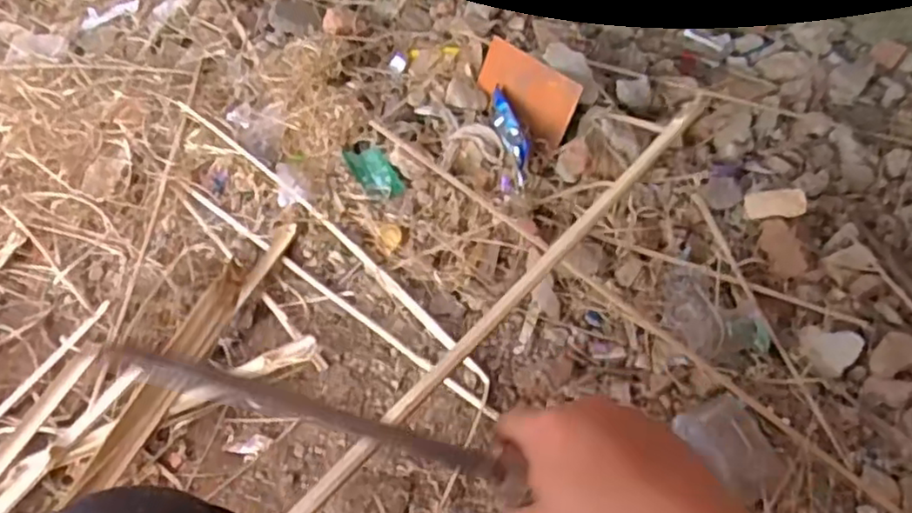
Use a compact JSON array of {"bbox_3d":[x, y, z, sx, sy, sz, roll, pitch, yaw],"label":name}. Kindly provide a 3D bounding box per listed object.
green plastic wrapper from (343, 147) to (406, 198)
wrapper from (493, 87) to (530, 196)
[{"bbox_3d":[-0.127,-0.134,1.065,0.061,0.014,0.118,-32,58,-20],"label":"green plastic wrapper"},{"bbox_3d":[0.084,-0.195,1.059,0.045,0.043,0.207,-4,49,0],"label":"wrapper"}]

